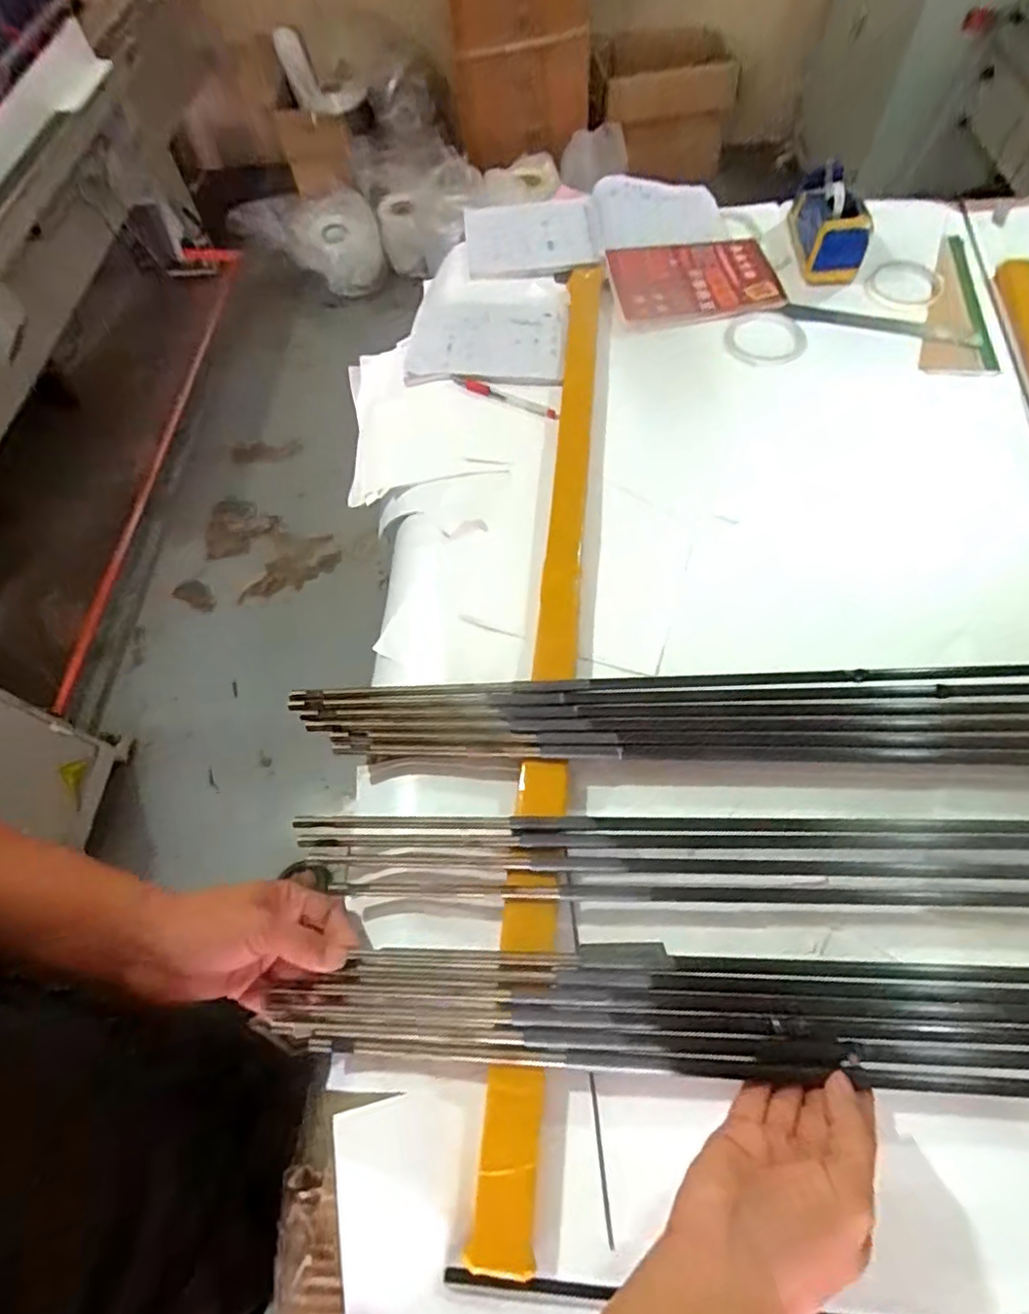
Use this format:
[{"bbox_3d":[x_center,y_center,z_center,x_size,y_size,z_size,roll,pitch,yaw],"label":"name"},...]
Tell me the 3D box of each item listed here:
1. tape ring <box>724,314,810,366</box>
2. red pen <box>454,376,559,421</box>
[{"bbox_3d":[0.295,-0.375,0.724,0.093,0.014,0.082,7,62,8],"label":"tape ring"},{"bbox_3d":[-0.012,-0.297,0.707,0.133,0.016,0.016,21,65,14],"label":"red pen"}]

